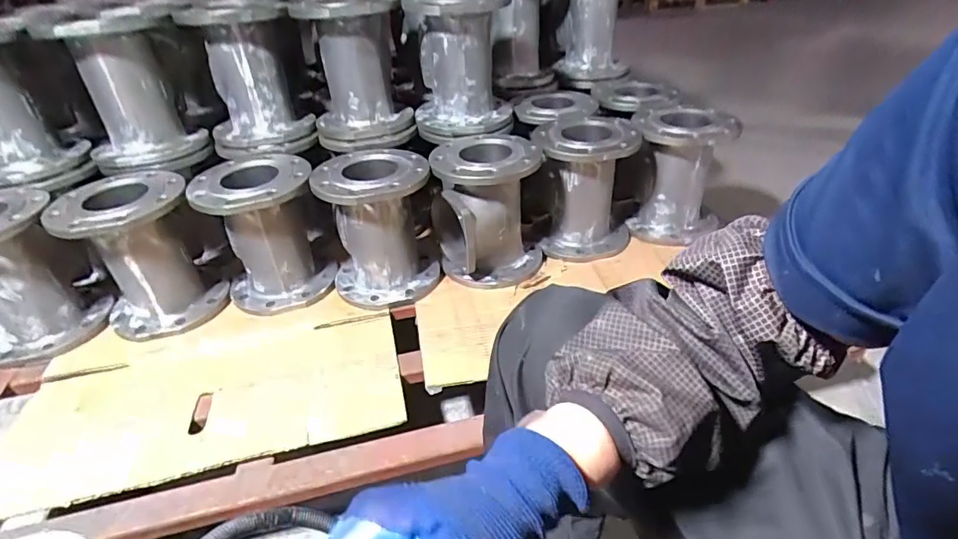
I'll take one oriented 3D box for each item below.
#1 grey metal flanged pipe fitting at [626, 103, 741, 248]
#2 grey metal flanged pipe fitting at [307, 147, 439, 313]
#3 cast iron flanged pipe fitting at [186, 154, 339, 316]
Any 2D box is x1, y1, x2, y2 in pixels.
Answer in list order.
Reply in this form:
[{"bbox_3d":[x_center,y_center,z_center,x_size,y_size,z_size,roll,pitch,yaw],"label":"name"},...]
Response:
[{"bbox_3d":[0.430,-0.189,1.067,0.201,0.256,0.200,10,36,19],"label":"grey metal flanged pipe fitting"},{"bbox_3d":[-0.191,-0.070,0.964,0.210,0.269,0.169,-10,31,-10],"label":"grey metal flanged pipe fitting"},{"bbox_3d":[-0.402,-0.060,0.951,0.209,0.262,0.171,-18,33,-23],"label":"cast iron flanged pipe fitting"}]

